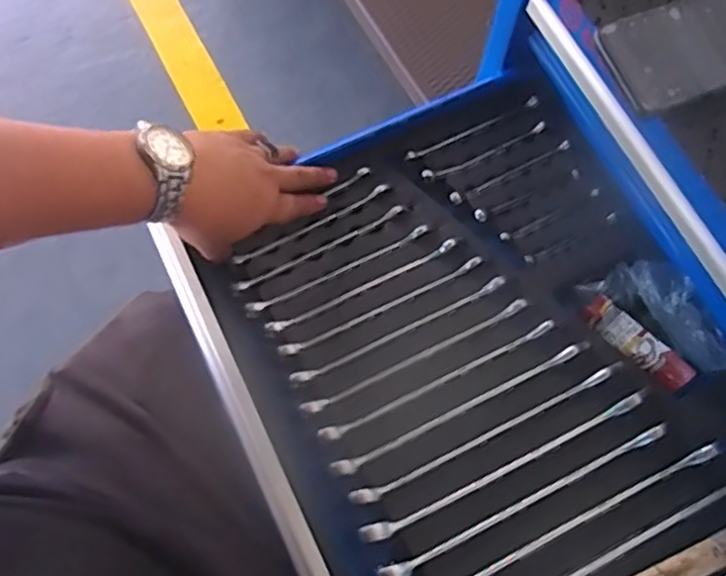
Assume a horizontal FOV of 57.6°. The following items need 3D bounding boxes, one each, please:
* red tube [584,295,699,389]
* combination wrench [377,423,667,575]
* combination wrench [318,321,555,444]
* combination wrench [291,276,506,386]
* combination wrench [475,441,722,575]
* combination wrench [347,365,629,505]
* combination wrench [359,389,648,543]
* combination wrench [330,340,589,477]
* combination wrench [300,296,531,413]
[{"bbox_3d":[0.235,0.048,0.566,0.101,0.027,0.028,37,75,10],"label":"red tube"},{"bbox_3d":[0.126,0.166,0.510,0.248,0.024,0.015,-24,74,-9],"label":"combination wrench"},{"bbox_3d":[0.062,0.076,0.542,0.212,0.018,0.011,-24,74,-9],"label":"combination wrench"},{"bbox_3d":[0.032,0.036,0.559,0.200,0.010,0.011,-24,74,-9],"label":"combination wrench"},{"bbox_3d":[0.151,0.183,0.503,0.276,0.023,0.016,-24,74,-9],"label":"combination wrench"},{"bbox_3d":[0.101,0.116,0.530,0.240,0.021,0.013,-24,74,-9],"label":"combination wrench"},{"bbox_3d":[0.114,0.141,0.521,0.251,0.022,0.015,-23,74,-9],"label":"combination wrench"},{"bbox_3d":[0.081,0.097,0.536,0.231,0.017,0.012,-24,74,-9],"label":"combination wrench"},{"bbox_3d":[0.045,0.057,0.550,0.207,0.017,0.010,-24,74,-9],"label":"combination wrench"}]

